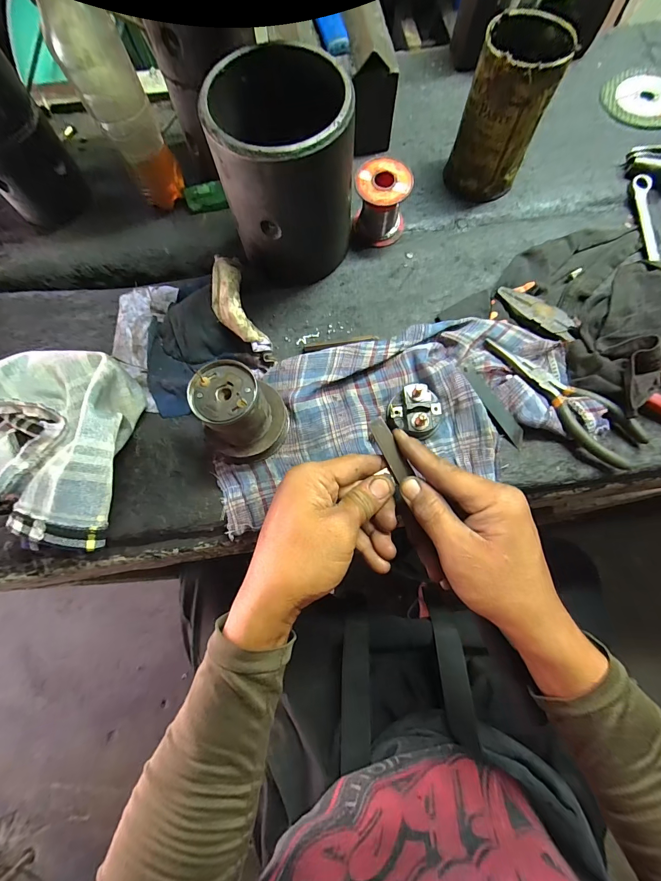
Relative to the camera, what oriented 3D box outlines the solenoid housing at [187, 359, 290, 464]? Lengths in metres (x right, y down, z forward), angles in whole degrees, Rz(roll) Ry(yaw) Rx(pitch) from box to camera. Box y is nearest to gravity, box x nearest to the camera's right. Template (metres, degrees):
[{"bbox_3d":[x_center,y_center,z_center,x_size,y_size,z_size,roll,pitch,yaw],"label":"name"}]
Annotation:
[{"bbox_3d":[-0.071,-0.022,0.286,0.061,0.067,0.062,-6,73,-1],"label":"solenoid housing"}]

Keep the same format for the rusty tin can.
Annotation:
[{"bbox_3d":[0.164,-0.307,0.339,0.071,0.116,0.068,0,73,1],"label":"rusty tin can"}]

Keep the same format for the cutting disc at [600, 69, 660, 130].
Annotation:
[{"bbox_3d":[0.381,-0.412,0.421,0.099,0.010,0.090,0,73,1],"label":"cutting disc"}]

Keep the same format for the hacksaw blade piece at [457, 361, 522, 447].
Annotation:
[{"bbox_3d":[0.145,-0.034,0.314,0.015,0.004,0.087,-30,81,3],"label":"hacksaw blade piece"}]

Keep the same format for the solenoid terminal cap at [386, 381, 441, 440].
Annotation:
[{"bbox_3d":[0.075,-0.026,0.304,0.047,0.026,0.040,23,75,8],"label":"solenoid terminal cap"}]

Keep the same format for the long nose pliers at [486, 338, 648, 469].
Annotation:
[{"bbox_3d":[0.205,-0.044,0.309,0.048,0.012,0.150,-36,75,-9],"label":"long nose pliers"}]

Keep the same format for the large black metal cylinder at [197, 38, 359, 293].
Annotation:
[{"bbox_3d":[-0.039,-0.224,0.312,0.101,0.135,0.107,0,73,1],"label":"large black metal cylinder"}]

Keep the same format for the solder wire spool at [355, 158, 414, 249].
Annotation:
[{"bbox_3d":[0.051,-0.235,0.352,0.051,0.057,0.051,0,73,1],"label":"solder wire spool"}]

